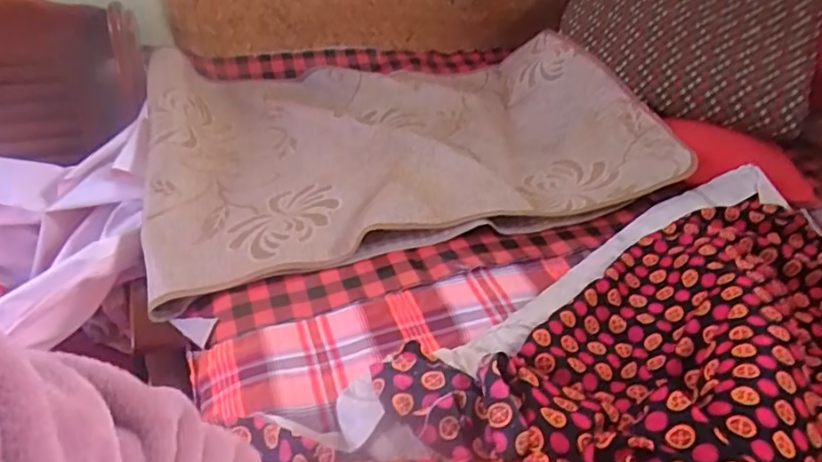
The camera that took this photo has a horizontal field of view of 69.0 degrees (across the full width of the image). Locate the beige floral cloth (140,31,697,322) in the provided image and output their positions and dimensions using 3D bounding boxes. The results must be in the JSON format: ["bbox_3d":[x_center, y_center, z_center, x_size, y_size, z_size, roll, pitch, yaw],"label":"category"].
[{"bbox_3d":[-0.027,-0.205,1.191,0.942,0.113,0.644,-9,38,-17],"label":"beige floral cloth"}]

